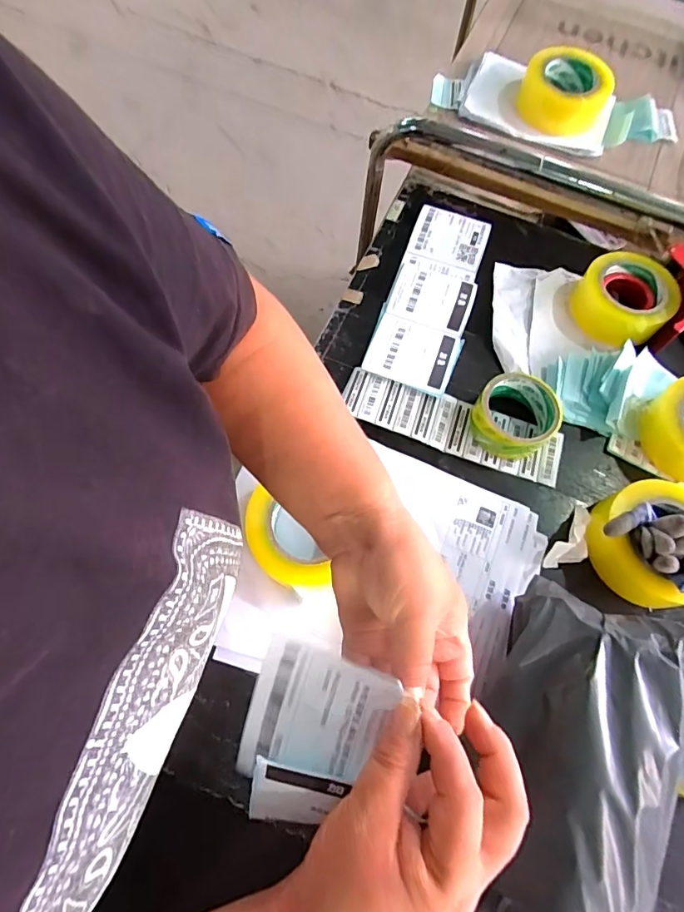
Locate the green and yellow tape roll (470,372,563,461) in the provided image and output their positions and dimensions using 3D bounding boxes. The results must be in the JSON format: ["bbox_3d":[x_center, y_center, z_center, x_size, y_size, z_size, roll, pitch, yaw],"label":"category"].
[{"bbox_3d":[0.196,-0.045,0.542,0.088,0.042,0.095,0,70,-1],"label":"green and yellow tape roll"}]

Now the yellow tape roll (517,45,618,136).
[{"bbox_3d":[0.334,-0.546,0.721,0.124,0.066,0.128,0,70,-1],"label":"yellow tape roll"}]

